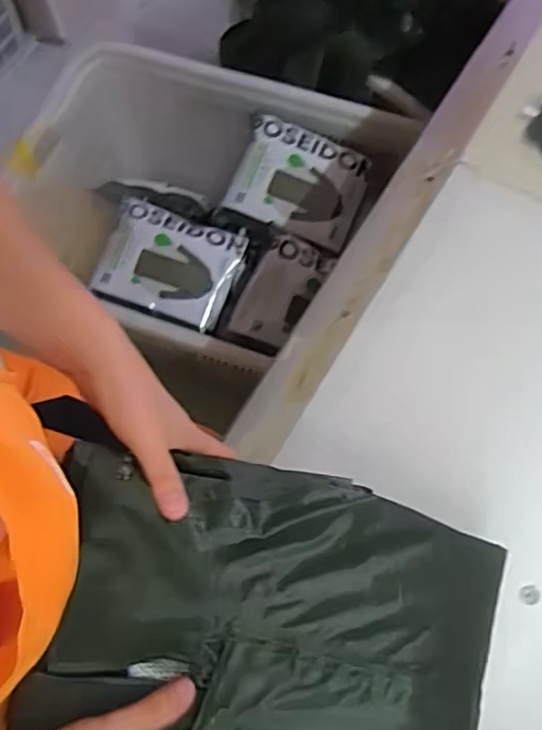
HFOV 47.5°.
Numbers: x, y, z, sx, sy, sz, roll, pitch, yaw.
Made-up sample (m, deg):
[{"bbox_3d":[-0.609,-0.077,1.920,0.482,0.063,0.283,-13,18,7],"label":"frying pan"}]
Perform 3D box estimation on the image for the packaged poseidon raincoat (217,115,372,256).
[{"bbox_3d":[0.053,-0.369,1.226,0.264,0.043,0.217,21,71,9],"label":"packaged poseidon raincoat"}]

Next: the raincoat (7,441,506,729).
[{"bbox_3d":[-0.003,0.184,0.383,0.286,0.048,0.234,22,75,-8],"label":"raincoat"}]

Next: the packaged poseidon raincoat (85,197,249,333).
[{"bbox_3d":[-0.205,-0.190,1.228,0.248,0.079,0.234,12,70,6],"label":"packaged poseidon raincoat"}]

